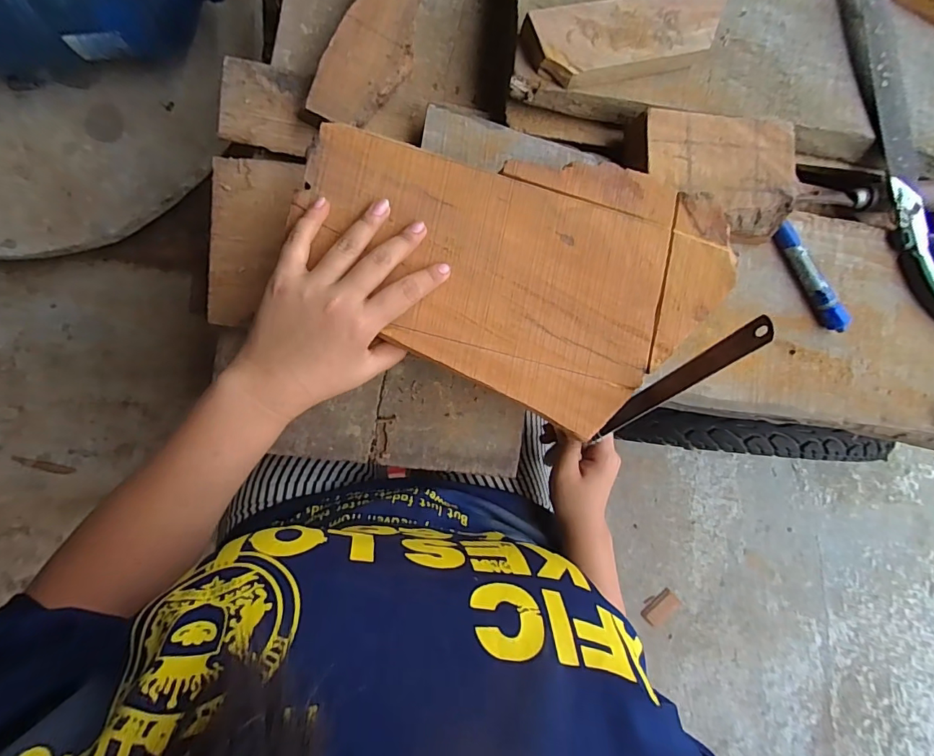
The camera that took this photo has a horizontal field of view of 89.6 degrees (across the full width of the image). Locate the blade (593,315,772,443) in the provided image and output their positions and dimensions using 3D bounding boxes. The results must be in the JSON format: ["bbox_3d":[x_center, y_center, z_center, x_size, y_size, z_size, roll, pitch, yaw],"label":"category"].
[{"bbox_3d":[0.155,0.007,0.361,0.006,0.183,0.020,-4,67,-19],"label":"blade"}]

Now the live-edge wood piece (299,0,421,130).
[{"bbox_3d":[-0.051,-0.378,0.431,0.060,0.027,0.351,22,83,-7],"label":"live-edge wood piece"}]

